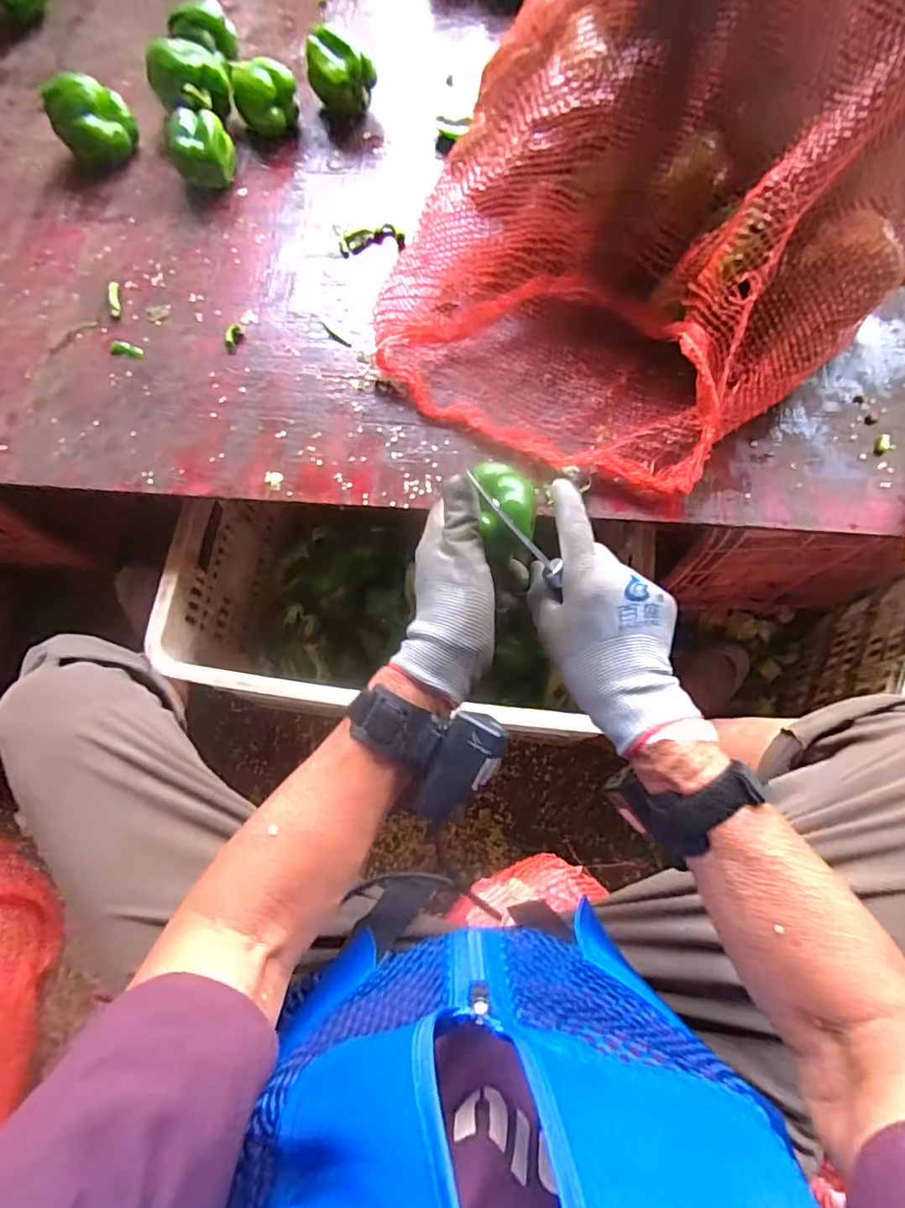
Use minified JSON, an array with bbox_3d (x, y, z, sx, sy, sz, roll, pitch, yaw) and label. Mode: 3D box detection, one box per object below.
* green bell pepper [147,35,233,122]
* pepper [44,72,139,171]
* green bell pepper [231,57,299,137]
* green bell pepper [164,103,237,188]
[{"bbox_3d":[-0.308,-0.610,0.697,0.075,0.073,0.076,-1,74,2],"label":"green bell pepper"},{"bbox_3d":[-0.417,-0.563,0.691,0.085,0.072,0.067,-40,76,-9],"label":"pepper"},{"bbox_3d":[-0.221,-0.600,0.702,0.070,0.055,0.064,-16,74,-3],"label":"green bell pepper"},{"bbox_3d":[-0.287,-0.521,0.678,0.071,0.056,0.076,-25,75,-5],"label":"green bell pepper"}]

